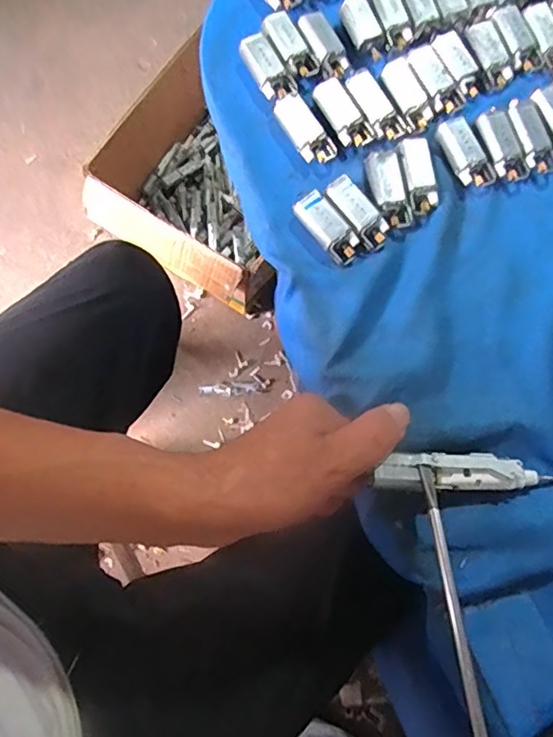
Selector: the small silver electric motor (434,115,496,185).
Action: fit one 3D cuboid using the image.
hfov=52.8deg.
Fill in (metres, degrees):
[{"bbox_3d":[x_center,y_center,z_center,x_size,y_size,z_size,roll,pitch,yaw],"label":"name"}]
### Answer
[{"bbox_3d":[0.116,-0.133,0.342,0.021,0.011,0.044,-27,81,-8],"label":"small silver electric motor"}]

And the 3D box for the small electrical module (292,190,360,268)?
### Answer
[{"bbox_3d":[0.031,-0.082,0.328,0.020,0.009,0.046,-40,94,-8],"label":"small electrical module"}]

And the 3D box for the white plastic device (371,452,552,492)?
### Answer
[{"bbox_3d":[0.105,0.055,0.297,0.107,0.013,0.019,3,79,-8],"label":"white plastic device"}]

